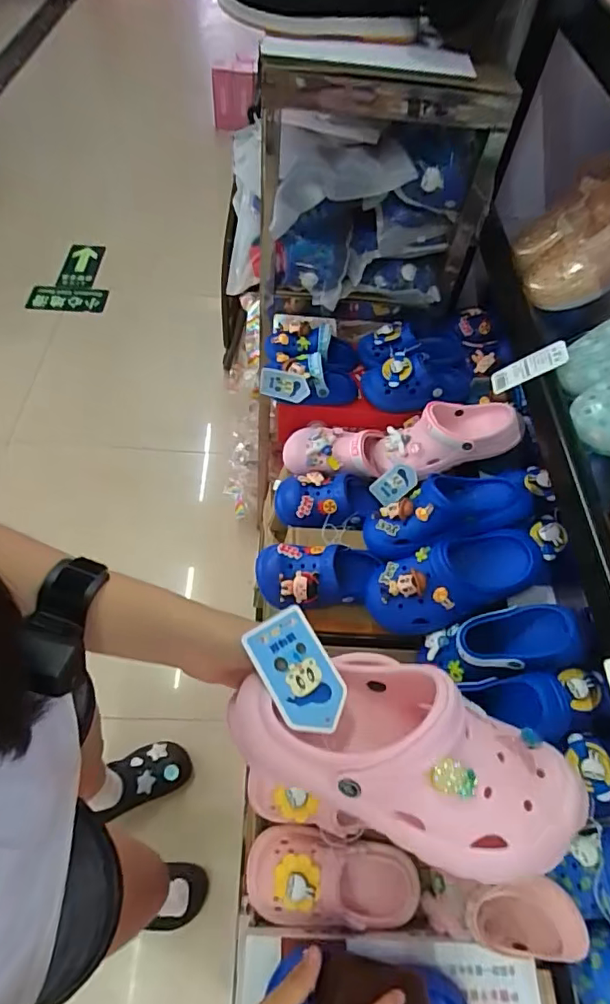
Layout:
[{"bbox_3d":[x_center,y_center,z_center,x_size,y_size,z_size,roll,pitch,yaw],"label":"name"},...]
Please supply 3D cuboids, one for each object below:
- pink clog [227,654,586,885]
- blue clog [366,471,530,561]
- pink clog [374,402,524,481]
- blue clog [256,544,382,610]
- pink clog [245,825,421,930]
[{"bbox_3d":[0.060,0.153,0.334,0.214,0.067,0.100,21,58,9],"label":"pink clog"},{"bbox_3d":[0.206,0.005,0.744,0.246,0.073,0.102,-18,59,1],"label":"blue clog"},{"bbox_3d":[0.211,-0.104,0.806,0.216,0.061,0.089,-13,55,18],"label":"pink clog"},{"bbox_3d":[0.019,0.105,0.740,0.165,0.058,0.080,-3,57,-7],"label":"blue clog"},{"bbox_3d":[0.032,0.397,0.560,0.182,0.052,0.086,3,57,-3],"label":"pink clog"}]

